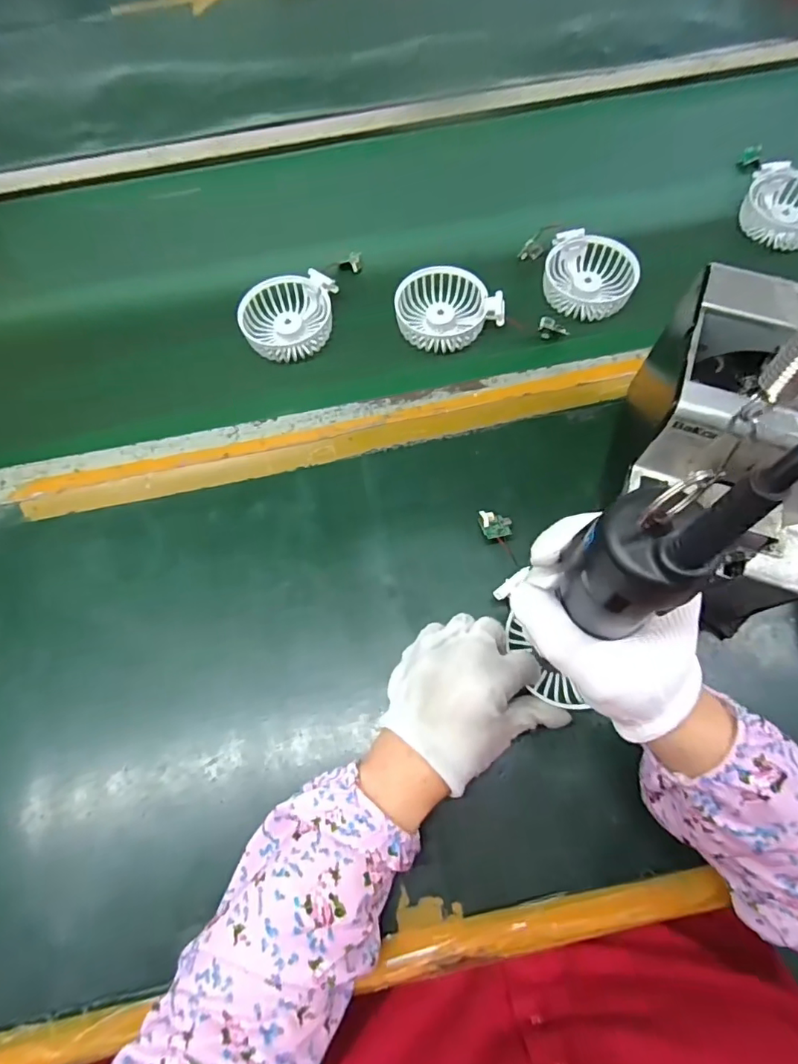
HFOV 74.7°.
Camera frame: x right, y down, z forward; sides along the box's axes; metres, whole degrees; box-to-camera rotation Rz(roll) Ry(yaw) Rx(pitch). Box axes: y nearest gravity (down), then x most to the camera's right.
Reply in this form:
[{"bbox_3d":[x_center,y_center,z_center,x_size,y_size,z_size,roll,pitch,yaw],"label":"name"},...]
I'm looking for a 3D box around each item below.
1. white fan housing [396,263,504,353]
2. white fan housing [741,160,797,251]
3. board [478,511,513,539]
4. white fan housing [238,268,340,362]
[{"bbox_3d":[0.048,-0.221,0.515,0.098,0.027,0.085,-7,68,-1],"label":"white fan housing"},{"bbox_3d":[0.400,-0.332,0.537,0.094,0.034,0.074,37,73,14],"label":"white fan housing"},{"bbox_3d":[0.079,-0.006,0.428,0.026,0.010,0.023,-6,68,-1],"label":"board"},{"bbox_3d":[-0.109,-0.214,0.520,0.092,0.028,0.082,-6,68,0],"label":"white fan housing"}]

